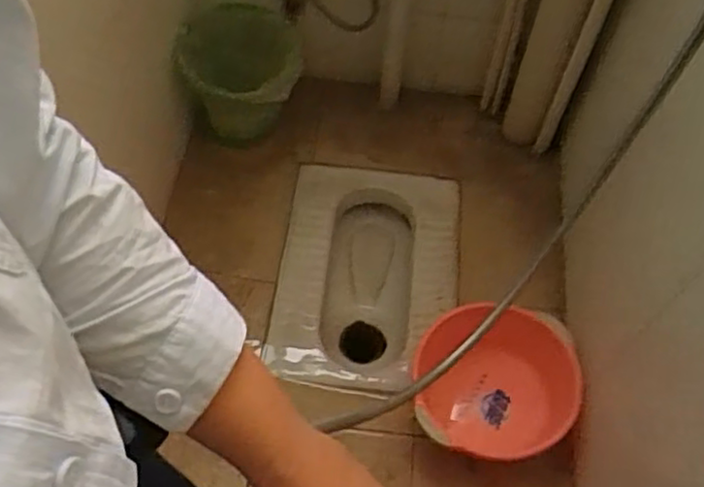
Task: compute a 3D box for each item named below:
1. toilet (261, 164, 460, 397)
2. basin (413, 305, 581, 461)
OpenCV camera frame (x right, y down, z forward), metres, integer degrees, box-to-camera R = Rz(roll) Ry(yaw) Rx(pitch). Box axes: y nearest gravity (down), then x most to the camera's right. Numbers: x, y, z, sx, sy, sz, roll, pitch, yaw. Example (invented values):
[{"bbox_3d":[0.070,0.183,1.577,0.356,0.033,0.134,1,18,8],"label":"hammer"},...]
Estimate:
[{"bbox_3d":[0.031,0.091,1.477,0.367,0.187,0.491,8,58,2],"label":"toilet"},{"bbox_3d":[0.258,0.270,1.270,0.287,0.164,0.271,-1,58,-3],"label":"basin"}]

